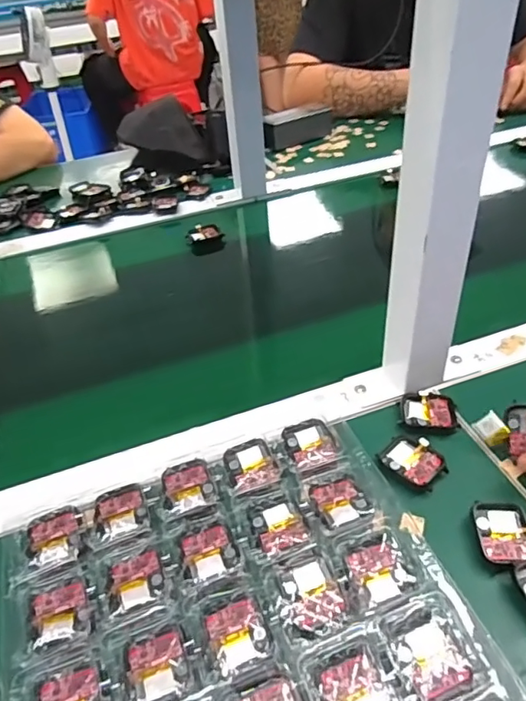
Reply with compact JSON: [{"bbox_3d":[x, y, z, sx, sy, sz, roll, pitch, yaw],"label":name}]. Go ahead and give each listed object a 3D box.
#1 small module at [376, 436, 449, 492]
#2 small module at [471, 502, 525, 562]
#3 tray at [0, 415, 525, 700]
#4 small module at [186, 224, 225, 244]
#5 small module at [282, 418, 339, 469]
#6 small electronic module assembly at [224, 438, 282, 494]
[{"bbox_3d":[0.114,0.083,0.404,0.039,0.008,0.044,-35,48,-30],"label":"small module"},{"bbox_3d":[0.163,0.123,0.358,0.036,0.009,0.043,-3,40,3],"label":"small module"},{"bbox_3d":[-0.016,0.170,0.309,0.258,0.021,0.270,-17,41,-15],"label":"tray"},{"bbox_3d":[-0.080,-0.153,0.723,0.047,0.025,0.032,-13,41,-9],"label":"small module"},{"bbox_3d":[0.038,0.073,0.417,0.037,0.004,0.043,-15,41,-10],"label":"small module"},{"bbox_3d":[-0.009,0.087,0.406,0.036,0.006,0.046,-13,41,-9],"label":"small electronic module assembly"}]

